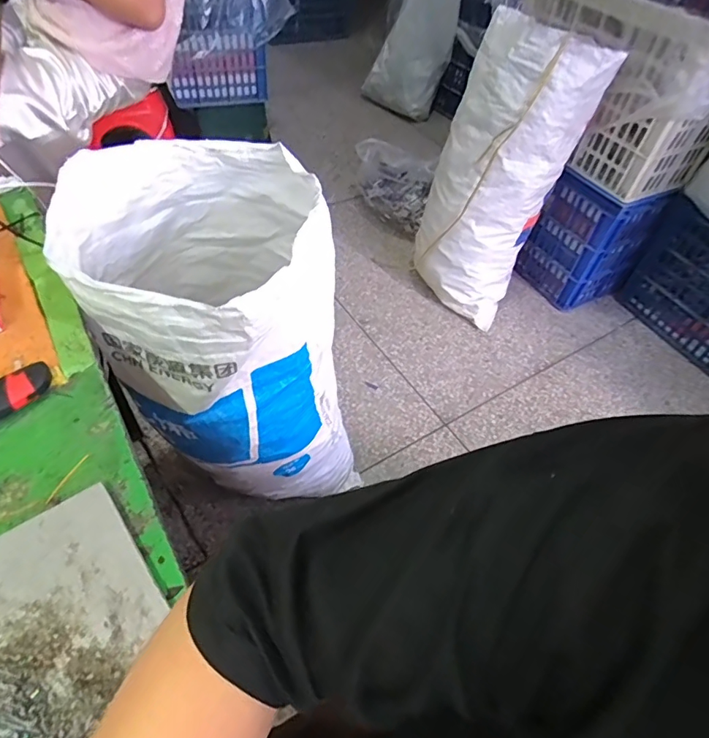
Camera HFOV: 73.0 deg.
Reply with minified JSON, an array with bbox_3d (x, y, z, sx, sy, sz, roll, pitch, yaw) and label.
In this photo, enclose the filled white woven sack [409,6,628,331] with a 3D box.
[{"bbox_3d":[0.393,-0.533,1.377,0.359,0.800,0.190,24,30,13],"label":"filled white woven sack"}]

